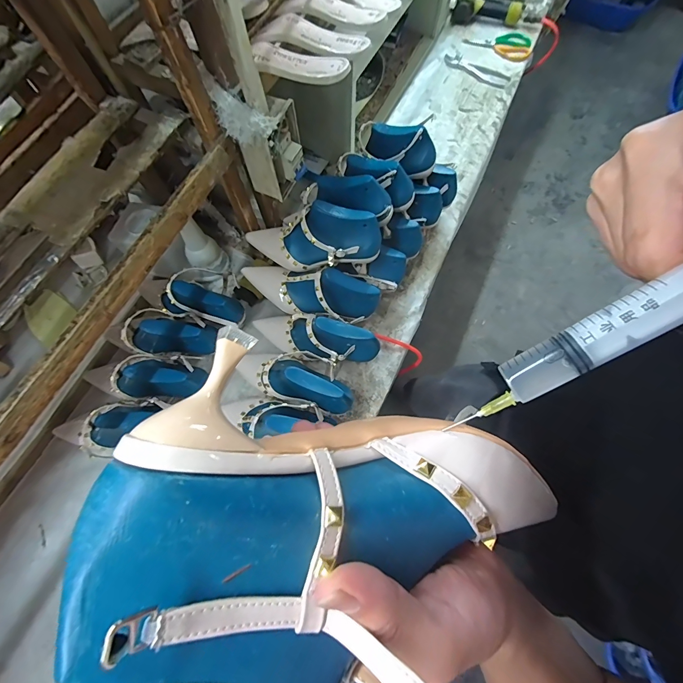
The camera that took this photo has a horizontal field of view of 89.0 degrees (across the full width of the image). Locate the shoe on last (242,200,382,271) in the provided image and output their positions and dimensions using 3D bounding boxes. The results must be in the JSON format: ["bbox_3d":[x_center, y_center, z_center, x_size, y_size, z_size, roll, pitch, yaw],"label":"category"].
[{"bbox_3d":[-0.056,-0.179,0.631,0.255,0.118,0.084,0,68,26],"label":"shoe on last"}]

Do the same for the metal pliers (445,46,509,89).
[{"bbox_3d":[0.391,-0.790,1.008,0.201,0.015,0.071,37,74,11],"label":"metal pliers"}]

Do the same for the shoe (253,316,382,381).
[{"bbox_3d":[-0.060,-0.003,0.657,0.253,0.087,0.081,8,68,29],"label":"shoe"}]

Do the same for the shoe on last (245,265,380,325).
[{"bbox_3d":[-0.064,-0.098,0.655,0.265,0.088,0.076,18,71,6],"label":"shoe on last"}]

